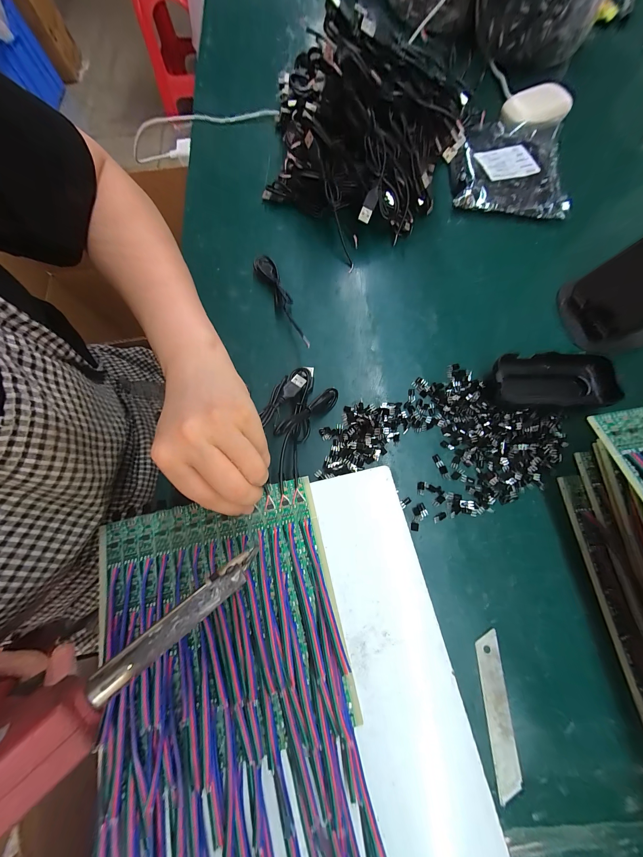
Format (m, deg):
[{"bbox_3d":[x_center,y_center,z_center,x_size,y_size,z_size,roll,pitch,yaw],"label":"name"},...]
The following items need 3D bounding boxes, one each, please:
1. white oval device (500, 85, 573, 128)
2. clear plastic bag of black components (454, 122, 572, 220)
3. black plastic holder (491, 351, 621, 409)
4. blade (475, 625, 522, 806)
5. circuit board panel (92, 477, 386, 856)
[{"bbox_3d":[0.297,-0.447,0.387,0.086,0.020,0.053,-8,73,-2],"label":"white oval device"},{"bbox_3d":[0.245,-0.348,0.364,0.141,0.025,0.160,8,73,3],"label":"clear plastic bag of black components"},{"bbox_3d":[0.225,-0.046,0.271,0.107,0.021,0.049,-3,73,0],"label":"black plastic holder"},{"bbox_3d":[0.132,0.211,0.209,0.017,0.004,0.097,-3,71,8],"label":"blade"},{"bbox_3d":[-0.060,0.177,0.178,0.160,0.018,0.256,-13,73,-3],"label":"circuit board panel"}]

